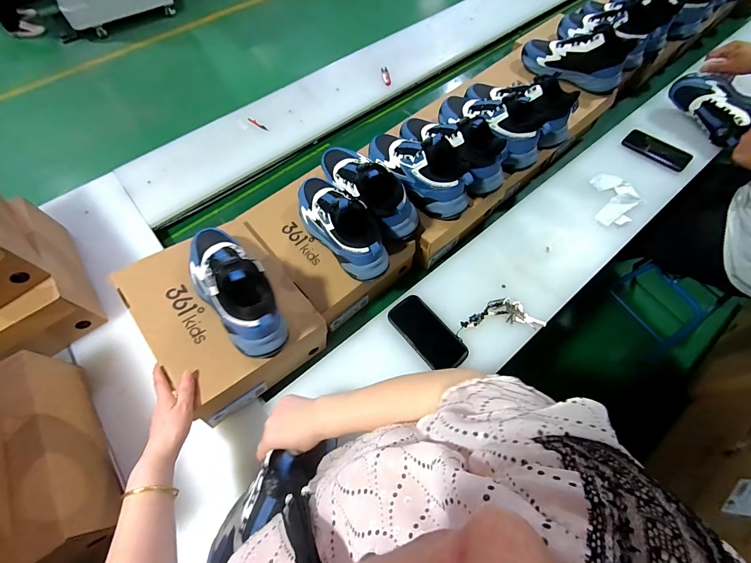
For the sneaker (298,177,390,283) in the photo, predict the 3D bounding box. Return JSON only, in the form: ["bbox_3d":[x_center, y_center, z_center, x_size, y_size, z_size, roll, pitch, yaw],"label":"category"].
[{"bbox_3d":[-0.074,-0.123,0.636,0.085,0.125,0.247,-35,68,-14],"label":"sneaker"}]

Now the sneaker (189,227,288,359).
[{"bbox_3d":[-0.237,-0.003,0.536,0.096,0.128,0.246,-39,69,-16],"label":"sneaker"}]

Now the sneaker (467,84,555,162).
[{"bbox_3d":[0.258,-0.372,0.757,0.108,0.113,0.253,-28,66,-11],"label":"sneaker"}]

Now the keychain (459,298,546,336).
[{"bbox_3d":[0.252,0.070,0.690,0.179,0.011,0.071,-9,64,-2],"label":"keychain"}]

